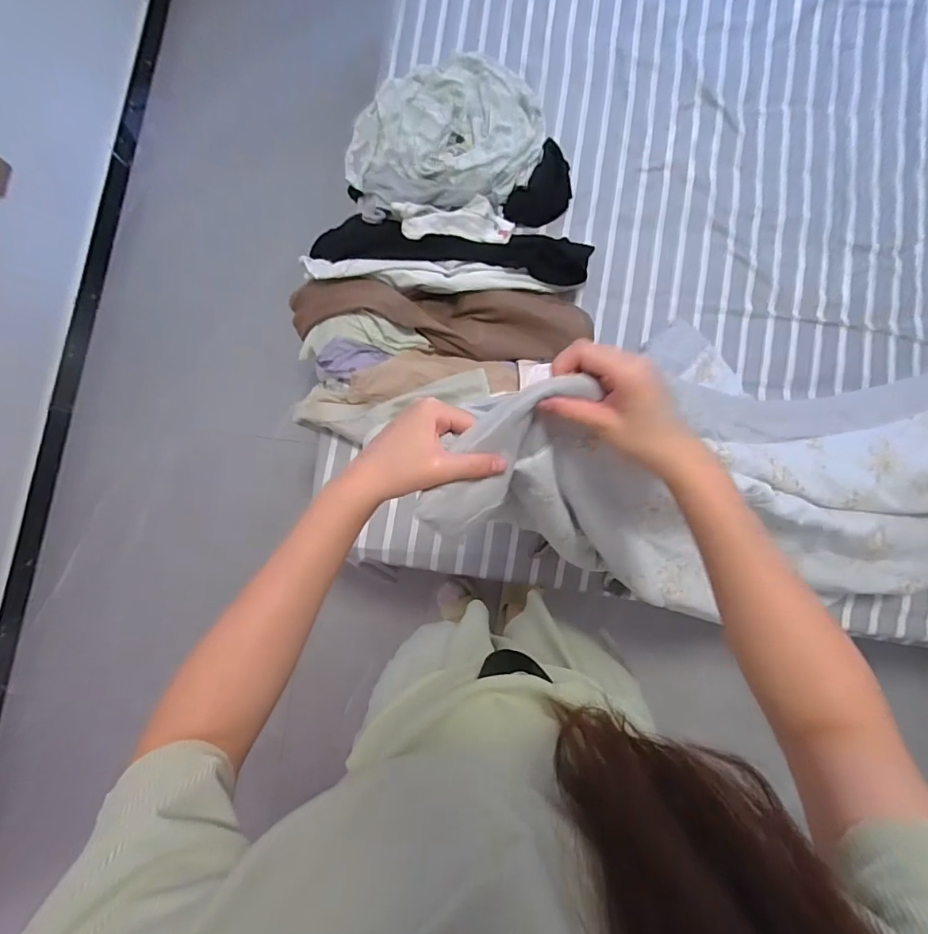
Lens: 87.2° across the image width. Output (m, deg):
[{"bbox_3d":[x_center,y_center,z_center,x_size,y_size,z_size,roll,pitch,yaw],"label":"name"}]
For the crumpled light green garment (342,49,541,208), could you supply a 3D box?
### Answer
[{"bbox_3d":[-0.029,-0.623,0.922,0.391,0.095,0.334,-24,82,0],"label":"crumpled light green garment"}]

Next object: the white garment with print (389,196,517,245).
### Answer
[{"bbox_3d":[-0.015,-0.438,0.867,0.216,0.037,0.081,-1,82,-10],"label":"white garment with print"}]

